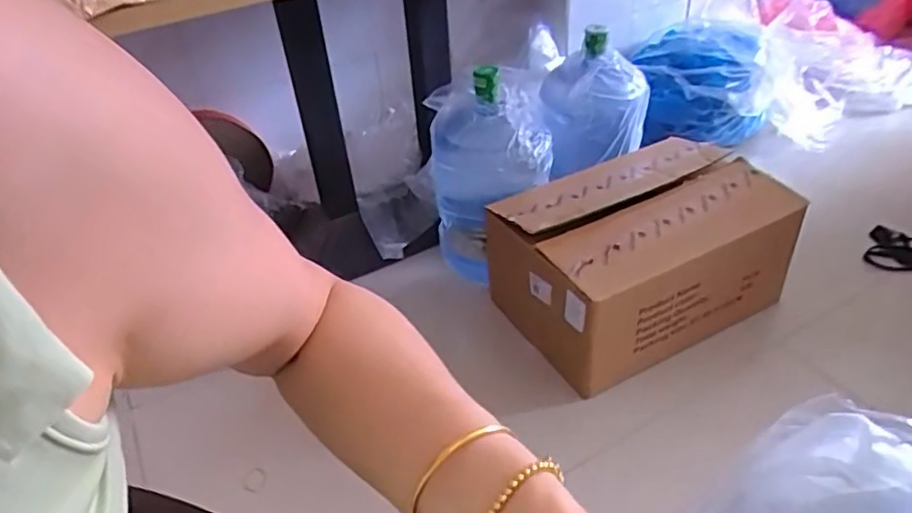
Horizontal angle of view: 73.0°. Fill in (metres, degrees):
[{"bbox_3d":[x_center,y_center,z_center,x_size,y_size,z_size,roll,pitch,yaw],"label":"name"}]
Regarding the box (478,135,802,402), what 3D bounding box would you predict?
[{"bbox_3d":[0.381,-0.004,1.296,0.543,0.265,0.401,-20,39,-18],"label":"box"}]

